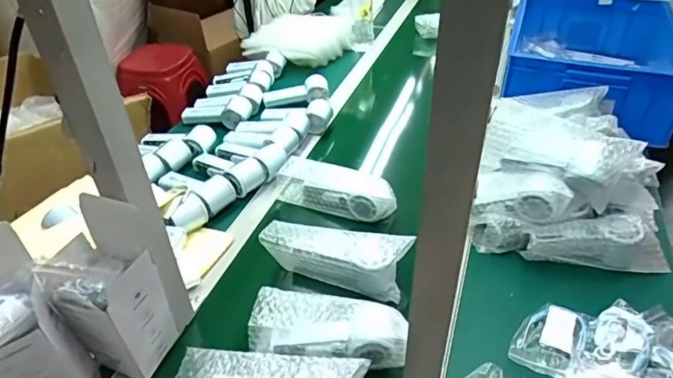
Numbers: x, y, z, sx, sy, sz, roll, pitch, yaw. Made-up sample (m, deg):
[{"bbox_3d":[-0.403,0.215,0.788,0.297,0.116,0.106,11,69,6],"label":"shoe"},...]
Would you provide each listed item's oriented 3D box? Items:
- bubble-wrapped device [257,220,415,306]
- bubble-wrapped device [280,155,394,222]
[{"bbox_3d":[0.001,0.096,0.713,0.203,0.072,0.068,10,42,17],"label":"bubble-wrapped device"},{"bbox_3d":[-0.001,0.003,0.845,0.207,0.064,0.065,14,44,21],"label":"bubble-wrapped device"}]

